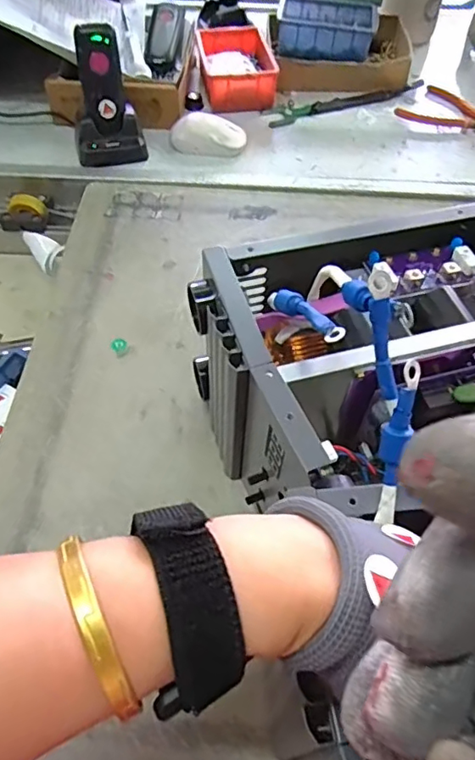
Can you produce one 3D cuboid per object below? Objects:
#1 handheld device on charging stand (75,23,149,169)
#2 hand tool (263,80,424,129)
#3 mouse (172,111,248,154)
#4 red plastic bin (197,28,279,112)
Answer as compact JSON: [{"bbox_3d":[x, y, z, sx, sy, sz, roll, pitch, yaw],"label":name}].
[{"bbox_3d":[-0.164,-0.339,0.652,0.085,0.136,0.068,-14,57,-10],"label":"handheld device on charging stand"},{"bbox_3d":[0.157,-0.407,0.777,0.243,0.009,0.045,-17,57,-12],"label":"hand tool"},{"bbox_3d":[-0.037,-0.321,0.701,0.094,0.036,0.055,17,57,11],"label":"mouse"},{"bbox_3d":[-0.003,-0.465,0.796,0.106,0.045,0.165,-4,56,-3],"label":"red plastic bin"}]

